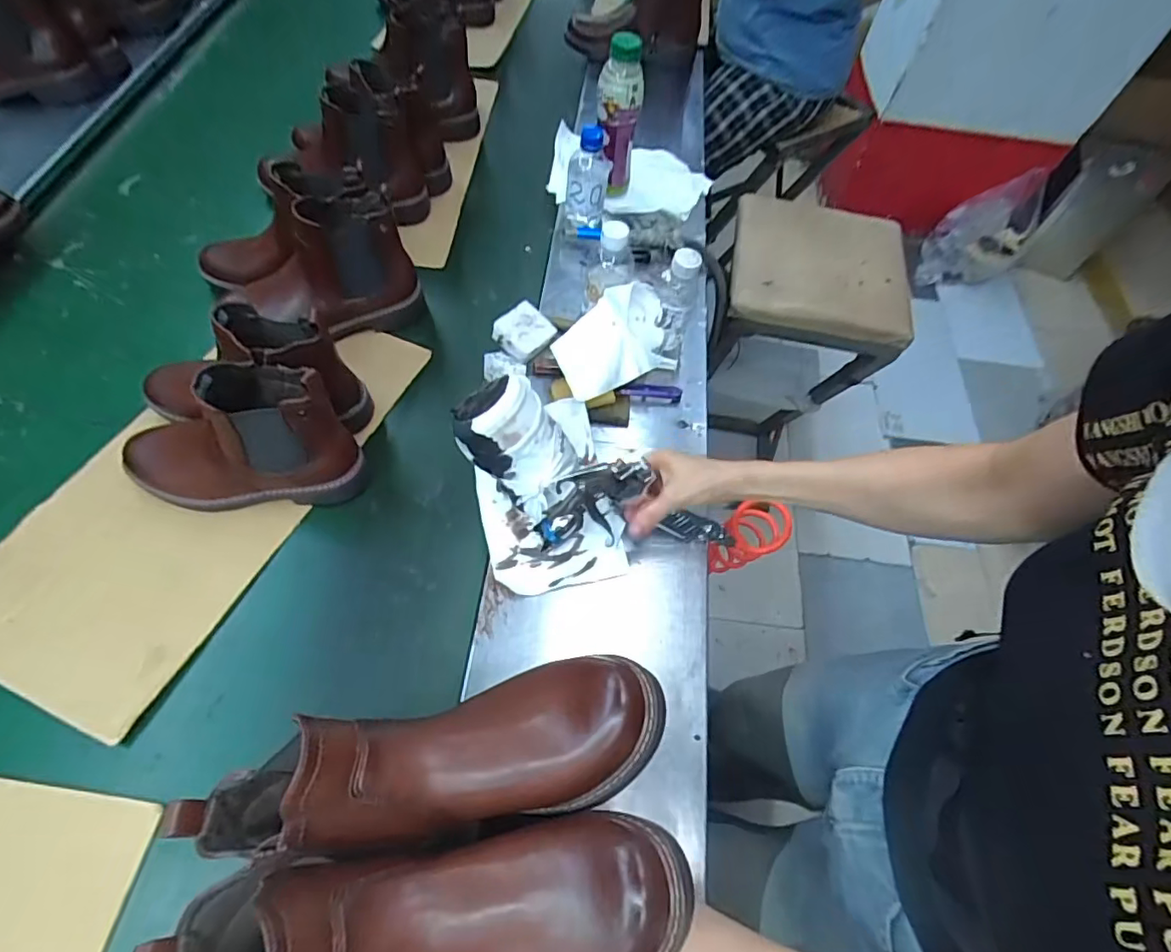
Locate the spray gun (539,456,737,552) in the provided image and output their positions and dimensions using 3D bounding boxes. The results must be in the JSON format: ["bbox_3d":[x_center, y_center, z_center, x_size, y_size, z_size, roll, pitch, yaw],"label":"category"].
[{"bbox_3d":[0.064,0.041,0.567,0.202,0.091,0.063,11,60,-16],"label":"spray gun"}]

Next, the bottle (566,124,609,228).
[{"bbox_3d":[0.003,-0.419,0.780,0.060,0.121,0.054,4,61,-2],"label":"bottle"}]

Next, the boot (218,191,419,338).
[{"bbox_3d":[-0.327,-0.252,0.677,0.225,0.141,0.091,-11,64,-11],"label":"boot"}]

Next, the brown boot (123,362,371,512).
[{"bbox_3d":[-0.361,-0.036,0.556,0.240,0.150,0.088,-5,63,-8],"label":"brown boot"}]

